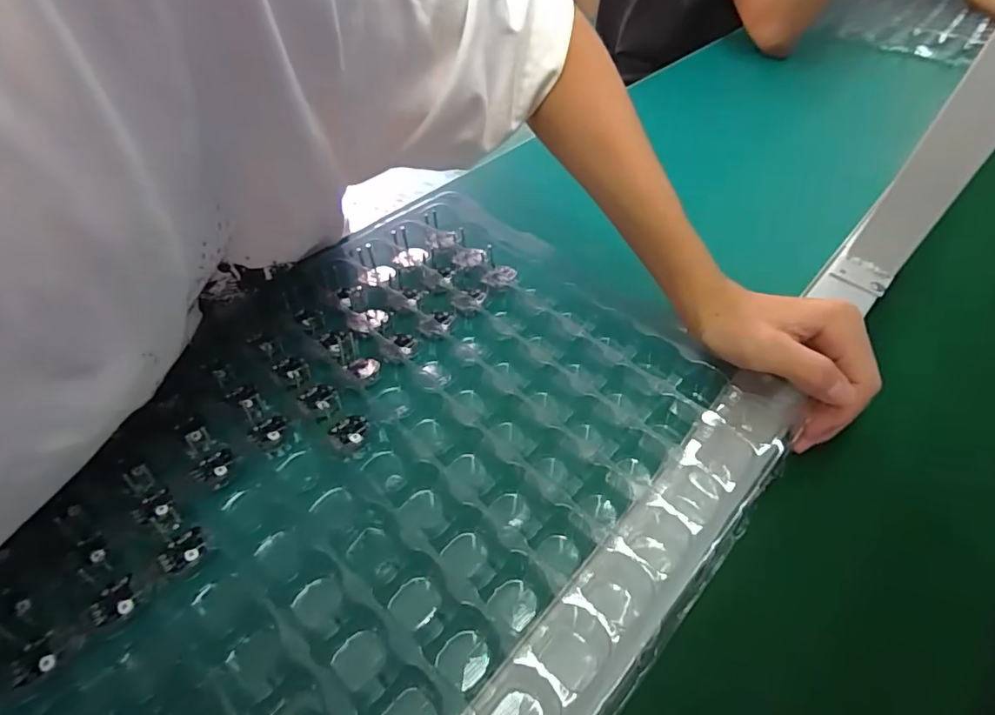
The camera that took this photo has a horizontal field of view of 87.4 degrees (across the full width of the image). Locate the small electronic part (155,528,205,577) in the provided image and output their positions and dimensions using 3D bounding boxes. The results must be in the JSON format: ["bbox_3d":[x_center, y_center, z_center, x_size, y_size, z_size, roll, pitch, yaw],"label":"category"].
[{"bbox_3d":[-0.150,0.092,0.248,0.018,0.005,0.020,37,57,25],"label":"small electronic part"}]

